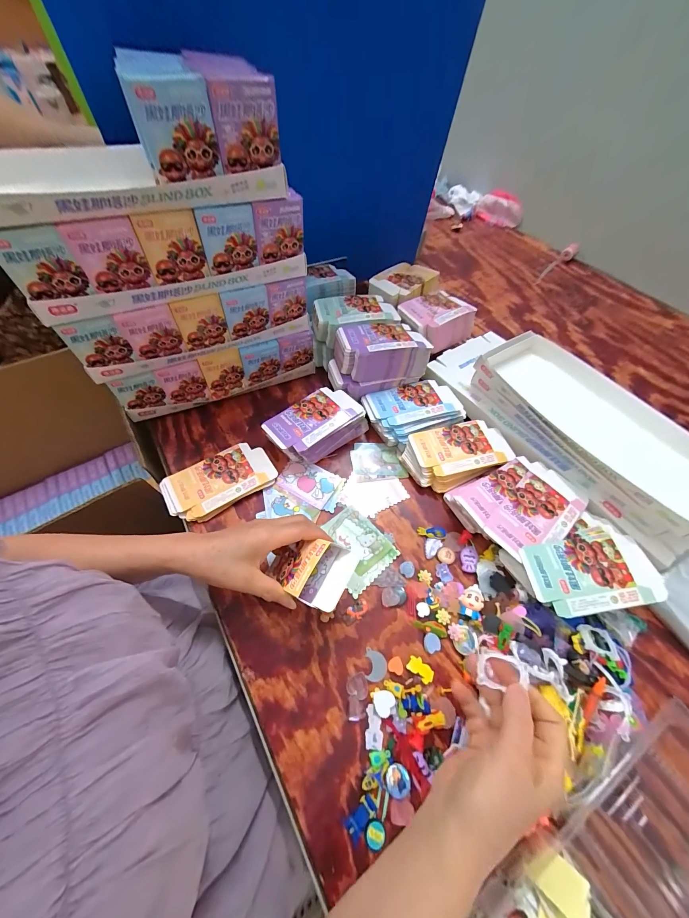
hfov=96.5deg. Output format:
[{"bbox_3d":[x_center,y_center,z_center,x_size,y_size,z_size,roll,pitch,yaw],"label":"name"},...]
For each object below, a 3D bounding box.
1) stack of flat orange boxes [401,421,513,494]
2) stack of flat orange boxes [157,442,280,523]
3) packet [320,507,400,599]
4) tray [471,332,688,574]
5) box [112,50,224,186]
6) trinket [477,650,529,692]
[{"bbox_3d":[0.178,-0.005,0.499,0.149,0.047,0.098,-15,60,-12],"label":"stack of flat orange boxes"},{"bbox_3d":[-0.190,0.034,0.472,0.156,0.019,0.086,-26,62,-17],"label":"stack of flat orange boxes"},{"bbox_3d":[0.014,0.123,0.434,0.084,0.007,0.100,-36,66,-22],"label":"packet"},{"bbox_3d":[0.372,-0.043,0.468,0.172,0.078,0.370,-22,61,-16],"label":"tray"},{"bbox_3d":[-0.164,-0.325,0.295,0.067,0.077,0.043,-23,61,-16],"label":"box"},{"bbox_3d":[0.146,0.197,0.285,0.042,0.004,0.030,-9,38,34],"label":"trinket"}]

